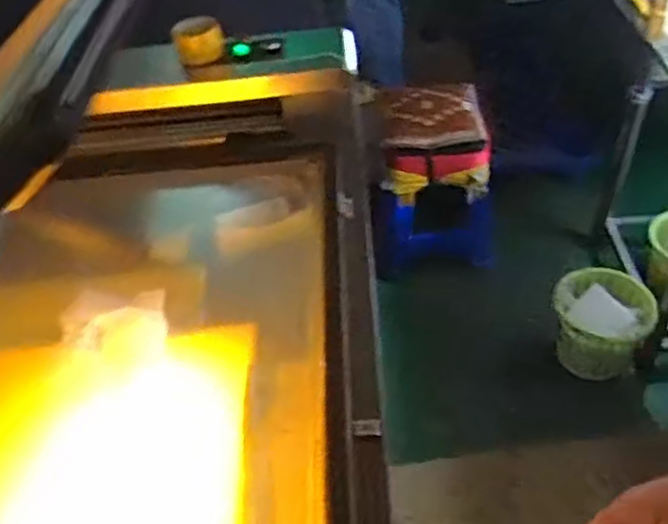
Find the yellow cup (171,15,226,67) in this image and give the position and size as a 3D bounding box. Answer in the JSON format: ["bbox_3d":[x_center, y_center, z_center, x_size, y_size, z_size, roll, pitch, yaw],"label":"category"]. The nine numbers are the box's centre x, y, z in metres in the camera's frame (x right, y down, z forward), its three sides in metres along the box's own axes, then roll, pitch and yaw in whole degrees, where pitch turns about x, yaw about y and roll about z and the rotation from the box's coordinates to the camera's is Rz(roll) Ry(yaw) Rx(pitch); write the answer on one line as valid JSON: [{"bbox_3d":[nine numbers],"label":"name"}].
[{"bbox_3d":[-0.250,-0.406,1.231,0.089,0.083,0.072,-19,46,-13],"label":"yellow cup"}]

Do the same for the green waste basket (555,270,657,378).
[{"bbox_3d":[0.724,0.184,1.837,0.248,0.230,0.264,-3,45,3],"label":"green waste basket"}]

